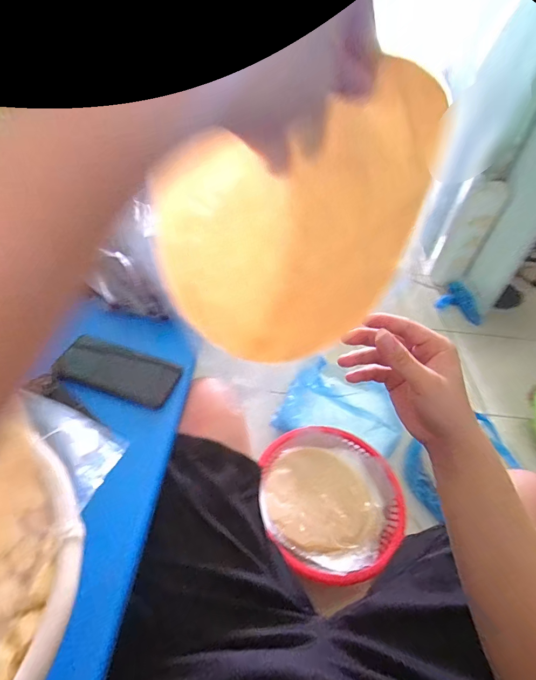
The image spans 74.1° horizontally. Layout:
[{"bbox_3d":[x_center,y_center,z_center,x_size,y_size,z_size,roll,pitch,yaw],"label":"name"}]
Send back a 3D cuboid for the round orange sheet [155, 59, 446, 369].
[{"bbox_3d":[0.037,-0.066,0.261,0.210,0.191,0.017,-30,47,-9],"label":"round orange sheet"}]

